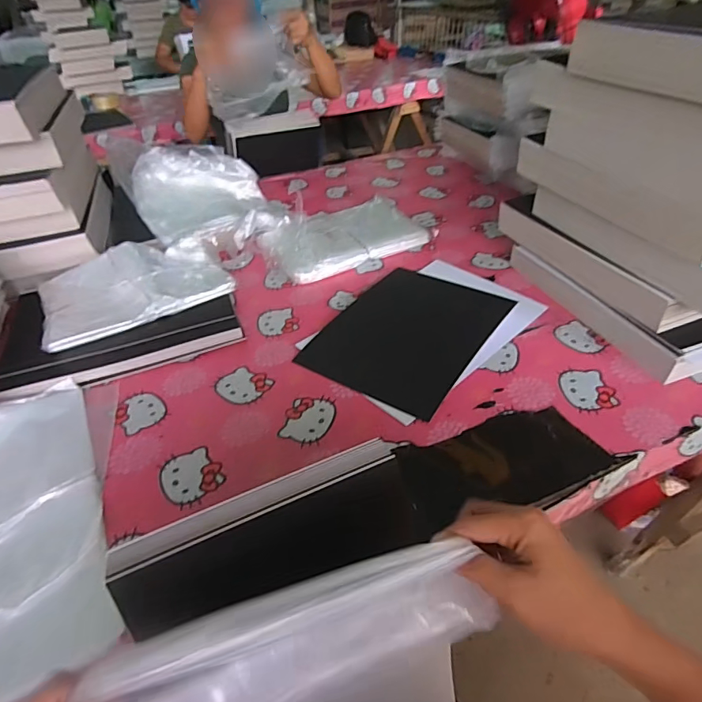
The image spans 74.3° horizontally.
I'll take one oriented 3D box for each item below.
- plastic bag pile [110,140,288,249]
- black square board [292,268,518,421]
[{"bbox_3d":[-0.337,-0.376,1.098,0.351,0.161,0.391,-23,44,-20],"label":"plastic bag pile"},{"bbox_3d":[0.102,-0.038,0.789,0.246,0.008,0.330,22,47,29],"label":"black square board"}]

